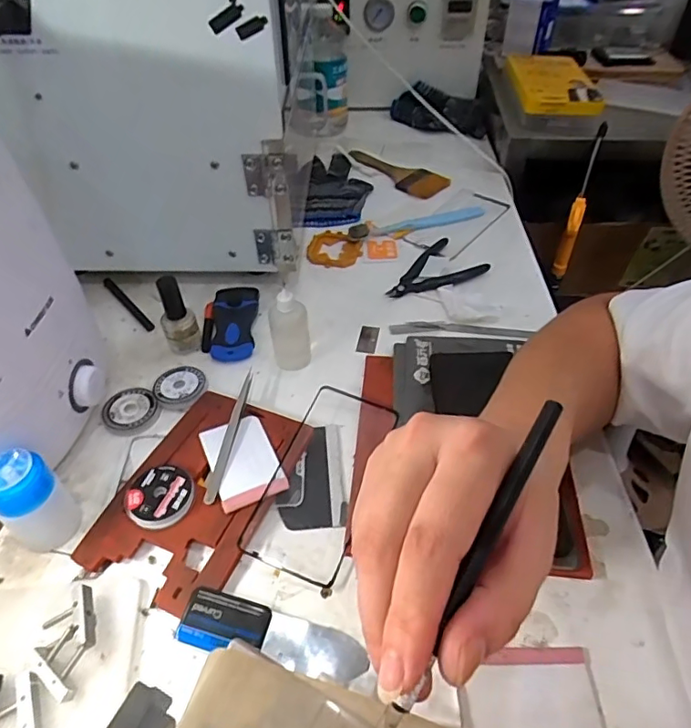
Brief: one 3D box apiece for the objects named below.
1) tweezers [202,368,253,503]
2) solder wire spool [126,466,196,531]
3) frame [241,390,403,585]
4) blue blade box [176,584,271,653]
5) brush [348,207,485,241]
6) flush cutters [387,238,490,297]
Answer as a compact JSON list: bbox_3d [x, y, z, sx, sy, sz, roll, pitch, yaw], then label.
[{"bbox_3d":[-0.095,0.055,0.439,0.009,0.006,0.132,4,46,5],"label":"tweezers"},{"bbox_3d":[-0.138,0.099,0.396,0.049,0.009,0.047,-1,45,1],"label":"solder wire spool"},{"bbox_3d":[-0.017,0.082,0.412,0.075,0.009,0.160,15,48,16],"label":"frame"},{"bbox_3d":[-0.078,0.165,0.342,0.054,0.007,0.035,10,47,12],"label":"blue blade box"},{"bbox_3d":[0.091,-0.180,0.663,0.181,0.014,0.025,-13,46,-11],"label":"brush"},{"bbox_3d":[0.108,-0.102,0.587,0.072,0.013,0.113,26,52,25],"label":"flush cutters"}]

